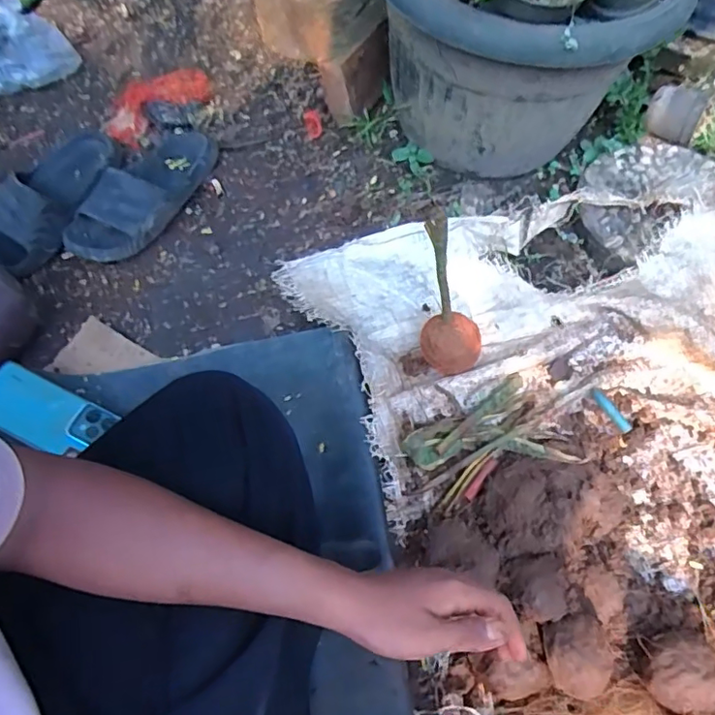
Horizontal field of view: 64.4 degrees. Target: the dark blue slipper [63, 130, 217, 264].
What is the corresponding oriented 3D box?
[{"bbox_3d":[-0.320,-0.256,0.838,0.121,0.066,0.270,27,66,16],"label":"dark blue slipper"}]

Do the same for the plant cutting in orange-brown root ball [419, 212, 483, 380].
[{"bbox_3d":[0.110,-0.058,0.634,0.070,0.223,0.070,-16,62,-6],"label":"plant cutting in orange-brown root ball"}]

